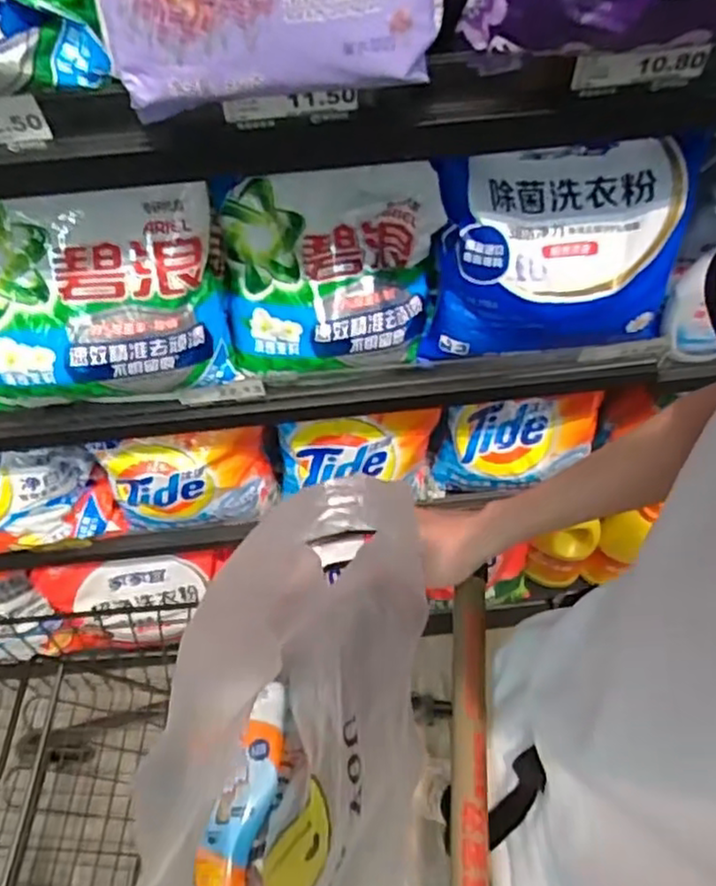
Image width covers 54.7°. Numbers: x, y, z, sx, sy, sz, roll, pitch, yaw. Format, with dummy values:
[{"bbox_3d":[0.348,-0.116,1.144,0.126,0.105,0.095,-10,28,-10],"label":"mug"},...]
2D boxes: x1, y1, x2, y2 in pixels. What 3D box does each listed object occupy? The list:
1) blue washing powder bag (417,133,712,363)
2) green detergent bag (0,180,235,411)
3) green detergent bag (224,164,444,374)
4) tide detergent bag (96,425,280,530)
[{"bbox_3d":[0.184,-0.172,0.647,0.235,0.172,0.096,-5,59,-1],"label":"blue washing powder bag"},{"bbox_3d":[-0.247,-0.133,0.643,0.242,0.205,0.069,-1,26,-2],"label":"green detergent bag"},{"bbox_3d":[-0.029,-0.168,0.677,0.211,0.154,0.114,-7,59,-2],"label":"green detergent bag"},{"bbox_3d":[-0.223,0.053,0.920,0.222,0.194,0.060,-13,60,-6],"label":"tide detergent bag"}]

